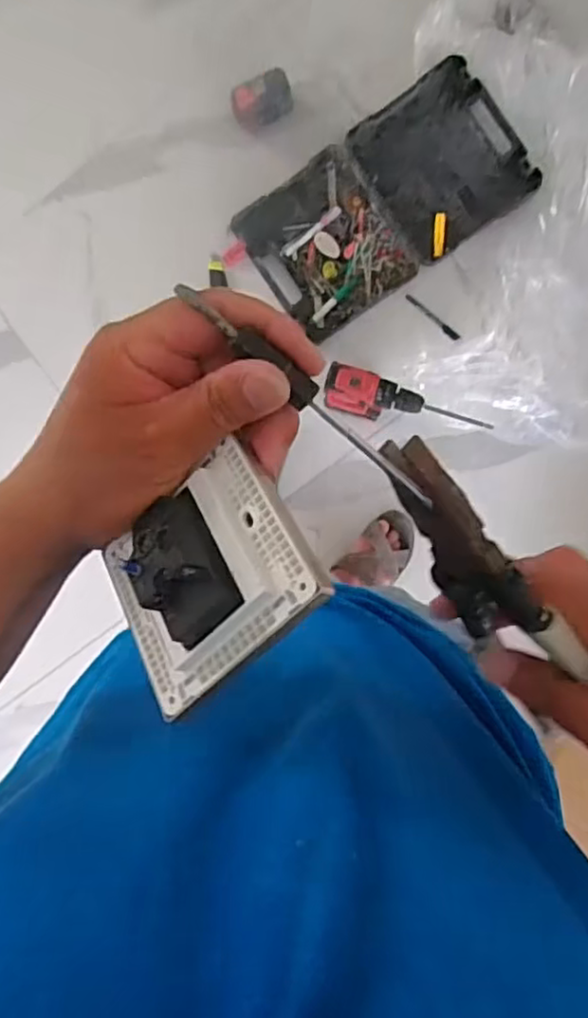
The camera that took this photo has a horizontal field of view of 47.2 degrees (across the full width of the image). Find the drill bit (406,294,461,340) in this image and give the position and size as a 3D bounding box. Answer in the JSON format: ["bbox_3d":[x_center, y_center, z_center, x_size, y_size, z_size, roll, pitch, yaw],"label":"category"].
[{"bbox_3d":[0.276,-0.380,1.332,0.133,0.010,0.017,41,96,2],"label":"drill bit"}]

